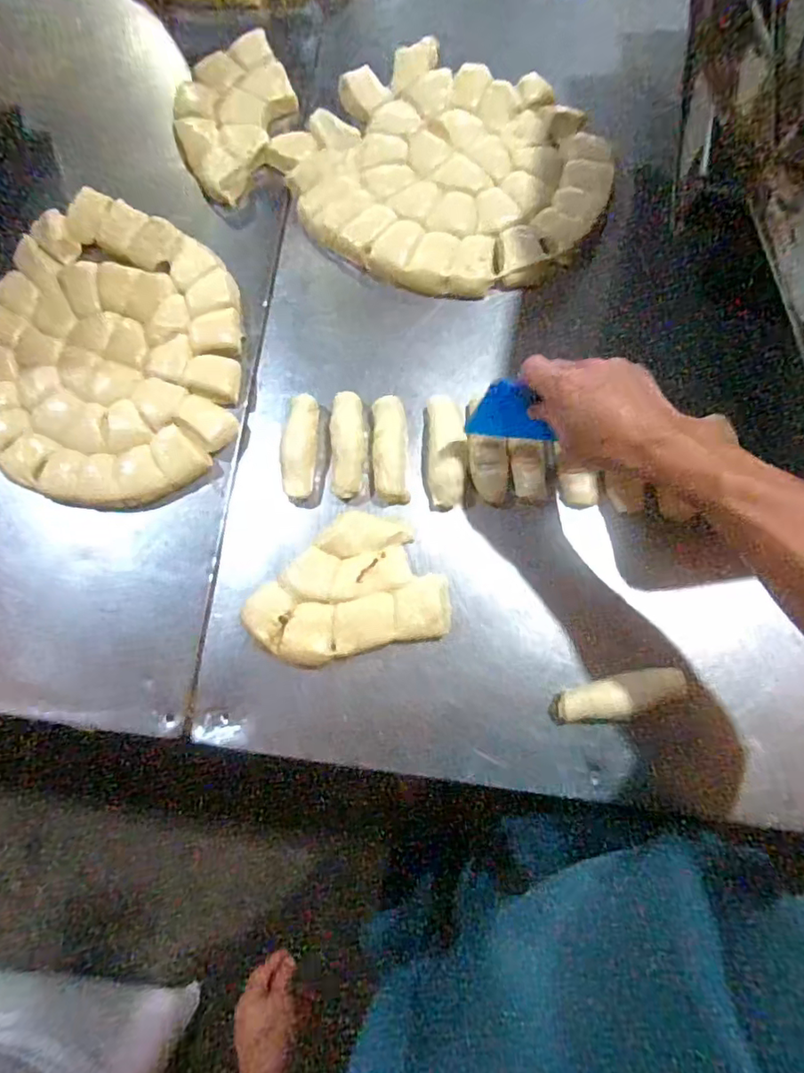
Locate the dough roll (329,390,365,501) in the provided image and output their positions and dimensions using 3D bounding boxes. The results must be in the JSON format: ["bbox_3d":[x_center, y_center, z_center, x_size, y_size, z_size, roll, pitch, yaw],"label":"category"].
[{"bbox_3d":[-0.053,-0.091,0.553,0.033,0.030,0.103,-5,77,2],"label":"dough roll"}]

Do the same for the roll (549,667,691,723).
[{"bbox_3d":[0.188,0.137,0.495,0.115,0.035,0.033,-12,76,1],"label":"roll"}]

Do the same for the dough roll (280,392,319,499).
[{"bbox_3d":[-0.100,-0.089,0.556,0.031,0.023,0.101,4,77,4],"label":"dough roll"}]

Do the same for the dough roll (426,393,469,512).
[{"bbox_3d":[0.043,-0.084,0.543,0.036,0.024,0.112,-1,77,3],"label":"dough roll"}]

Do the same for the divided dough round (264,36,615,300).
[{"bbox_3d":[0.037,-0.389,0.602,0.329,0.027,0.260,34,81,10],"label":"divided dough round"}]

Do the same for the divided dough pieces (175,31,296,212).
[{"bbox_3d":[-0.194,-0.481,0.638,0.120,0.022,0.208,22,79,8],"label":"divided dough pieces"}]

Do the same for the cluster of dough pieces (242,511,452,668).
[{"bbox_3d":[-0.053,0.048,0.526,0.177,0.029,0.122,-13,76,0],"label":"cluster of dough pieces"}]

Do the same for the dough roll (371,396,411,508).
[{"bbox_3d":[-0.011,-0.083,0.550,0.033,0.021,0.102,-3,77,3],"label":"dough roll"}]

